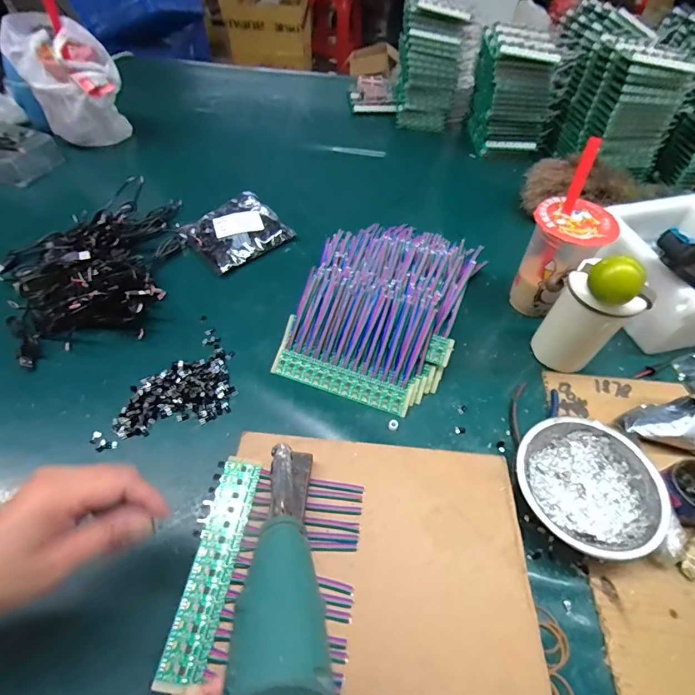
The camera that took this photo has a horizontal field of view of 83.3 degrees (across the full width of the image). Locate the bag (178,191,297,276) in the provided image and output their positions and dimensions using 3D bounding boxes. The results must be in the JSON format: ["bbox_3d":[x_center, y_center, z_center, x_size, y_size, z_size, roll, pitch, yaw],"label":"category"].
[{"bbox_3d":[-0.173,-0.182,0.610,0.140,0.032,0.123,-36,64,-26],"label":"bag"}]

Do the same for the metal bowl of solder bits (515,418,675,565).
[{"bbox_3d":[0.231,0.132,0.380,0.116,0.043,0.125,2,54,-3],"label":"metal bowl of solder bits"}]

